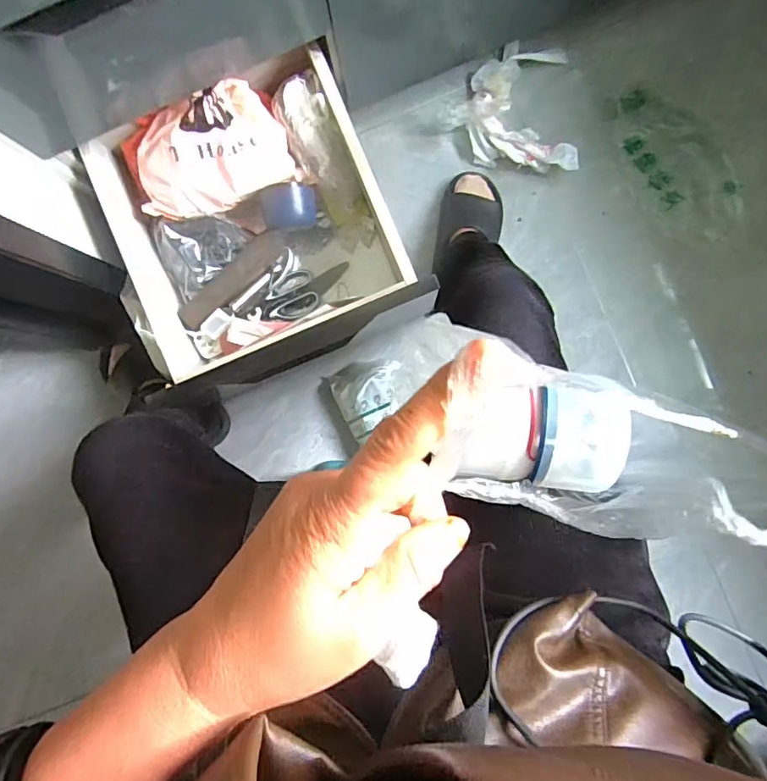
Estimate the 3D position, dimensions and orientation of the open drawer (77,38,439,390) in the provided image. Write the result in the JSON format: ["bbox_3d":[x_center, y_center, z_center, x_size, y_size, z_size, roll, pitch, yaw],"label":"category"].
[{"bbox_3d":[-0.207,-0.245,0.806,0.407,0.151,0.430,-20,88,1],"label":"open drawer"}]

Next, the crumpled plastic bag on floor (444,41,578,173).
[{"bbox_3d":[0.239,-0.532,0.955,0.252,0.048,0.235,6,89,2],"label":"crumpled plastic bag on floor"}]

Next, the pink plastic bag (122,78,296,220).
[{"bbox_3d":[-0.275,-0.356,0.780,0.254,0.072,0.158,-16,89,1],"label":"pink plastic bag"}]

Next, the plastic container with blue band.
[{"bbox_3d":[0.111,0.032,0.385,0.119,0.077,0.075,9,95,2],"label":"plastic container with blue band"}]

